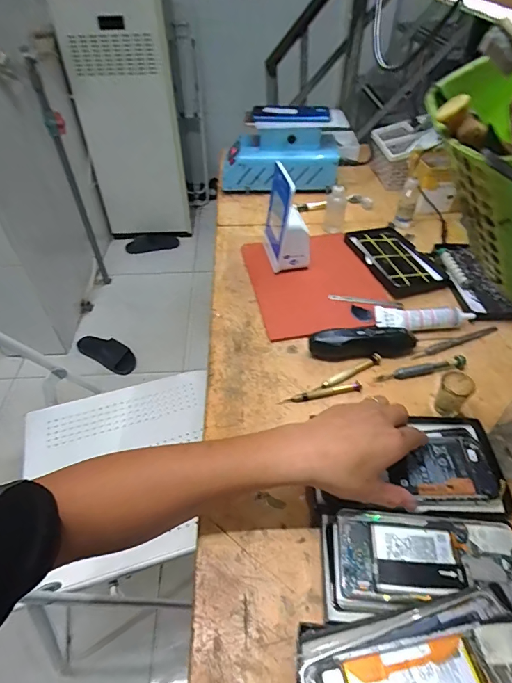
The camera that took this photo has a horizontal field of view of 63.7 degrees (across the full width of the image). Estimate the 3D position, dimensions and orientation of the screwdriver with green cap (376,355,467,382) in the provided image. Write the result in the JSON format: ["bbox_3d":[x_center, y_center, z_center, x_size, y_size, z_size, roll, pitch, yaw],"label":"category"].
[{"bbox_3d":[0.217,0.035,0.540,0.122,0.014,0.017,-10,46,-8],"label":"screwdriver with green cap"}]

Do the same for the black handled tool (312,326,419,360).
[{"bbox_3d":[0.145,-0.001,0.566,0.139,0.036,0.040,-6,46,-4],"label":"black handled tool"}]

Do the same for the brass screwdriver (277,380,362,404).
[{"bbox_3d":[0.082,0.065,0.521,0.107,0.006,0.012,-10,46,-8],"label":"brass screwdriver"}]

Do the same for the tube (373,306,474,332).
[{"bbox_3d":[0.245,-0.035,0.595,0.138,0.022,0.028,1,46,3],"label":"tube"}]

